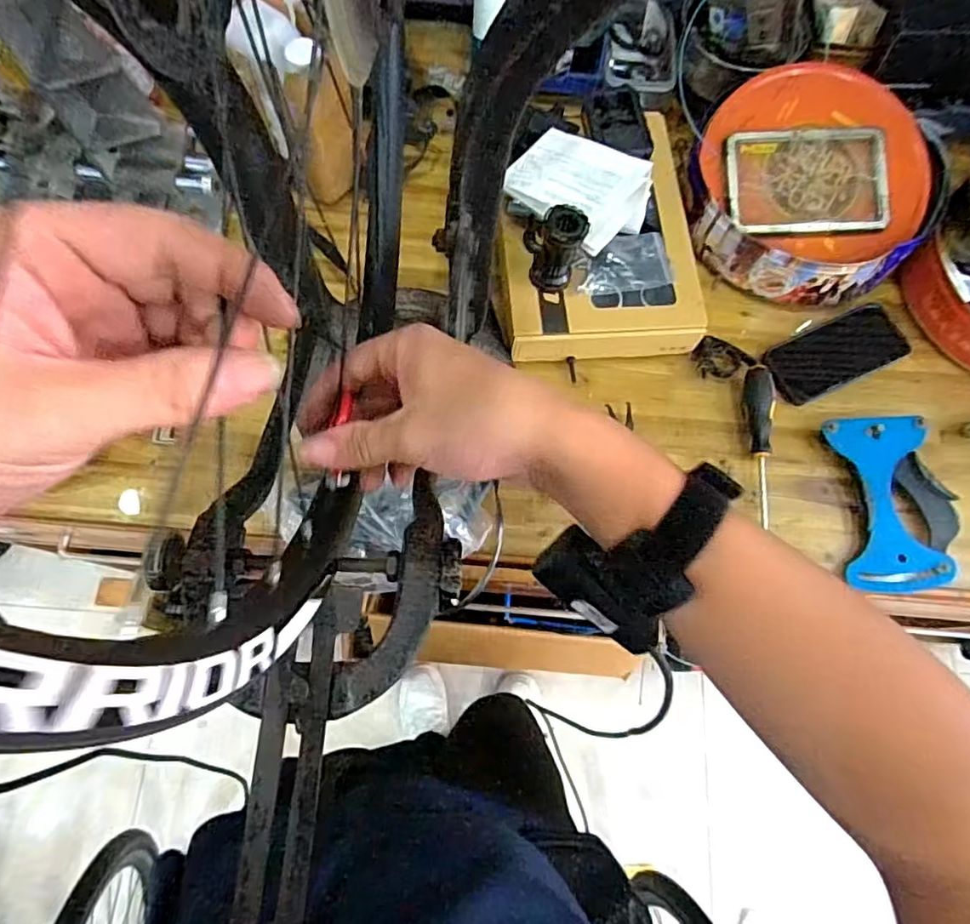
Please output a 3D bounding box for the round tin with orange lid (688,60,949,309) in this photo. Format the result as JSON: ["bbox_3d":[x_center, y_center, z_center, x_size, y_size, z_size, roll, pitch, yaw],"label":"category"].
[{"bbox_3d":[0.400,-0.335,0.726,0.279,0.107,0.268,1,72,-2],"label":"round tin with orange lid"}]

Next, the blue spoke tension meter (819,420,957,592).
[{"bbox_3d":[0.453,0.043,0.655,0.123,0.023,0.191,-2,73,-3],"label":"blue spoke tension meter"}]

